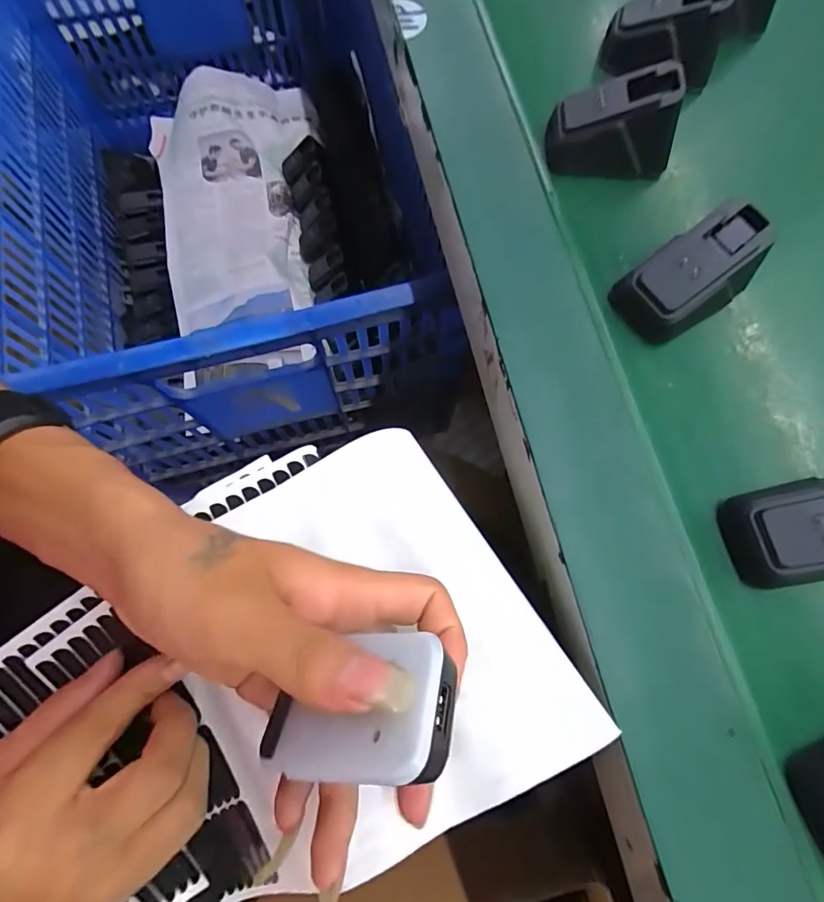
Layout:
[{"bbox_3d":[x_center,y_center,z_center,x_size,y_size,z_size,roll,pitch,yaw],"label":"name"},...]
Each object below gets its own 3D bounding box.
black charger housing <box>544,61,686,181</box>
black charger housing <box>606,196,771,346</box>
[{"bbox_3d":[0.113,-0.183,0.257,0.065,0.043,0.030,5,73,1],"label":"black charger housing"},{"bbox_3d":[0.141,-0.088,0.230,0.059,0.041,0.042,-36,77,-11],"label":"black charger housing"}]

